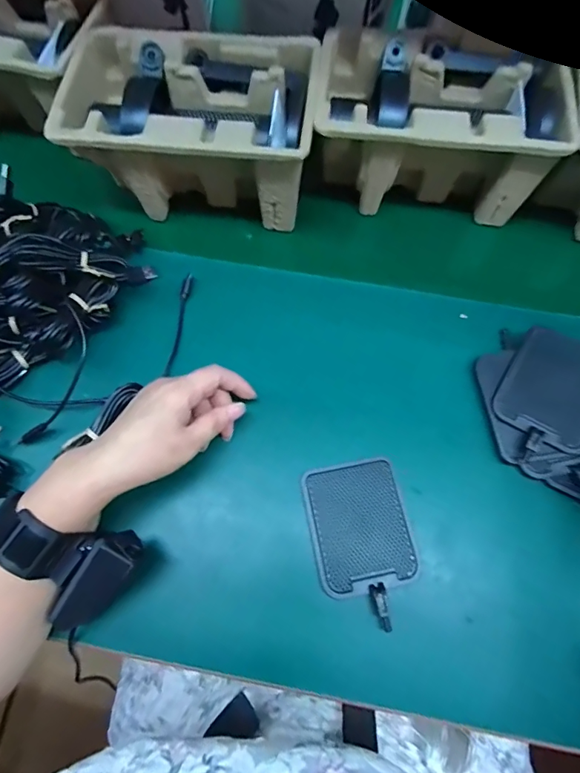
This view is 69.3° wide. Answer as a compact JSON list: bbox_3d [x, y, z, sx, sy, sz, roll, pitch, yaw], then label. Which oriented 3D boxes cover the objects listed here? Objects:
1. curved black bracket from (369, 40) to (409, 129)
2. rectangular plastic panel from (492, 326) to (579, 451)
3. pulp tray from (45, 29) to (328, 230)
[{"bbox_3d":[0.094,-0.277,0.390,0.032,0.020,0.099,8,70,4],"label":"curved black bracket"},{"bbox_3d":[0.227,0.001,0.359,0.078,0.006,0.094,29,77,16],"label":"rectangular plastic panel"},{"bbox_3d":[-0.090,-0.245,0.413,0.222,0.105,0.149,1,70,2],"label":"pulp tray"}]

